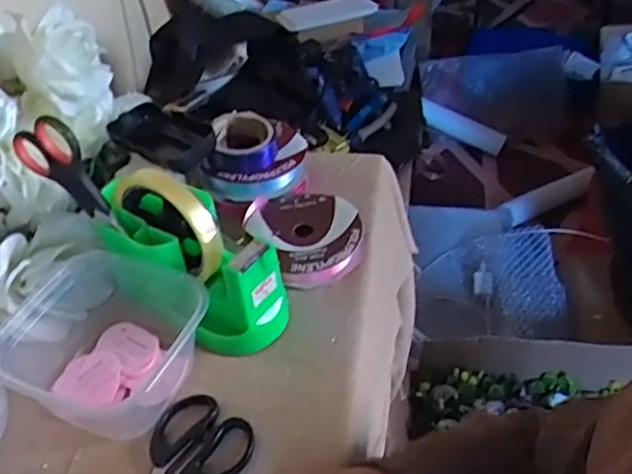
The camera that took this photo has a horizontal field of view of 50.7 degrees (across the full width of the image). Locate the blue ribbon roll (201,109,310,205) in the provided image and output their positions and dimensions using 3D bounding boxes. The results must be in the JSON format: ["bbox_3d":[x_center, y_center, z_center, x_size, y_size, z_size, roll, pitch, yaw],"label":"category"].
[{"bbox_3d":[-0.052,-0.072,0.586,0.082,0.051,0.075,-2,41,2],"label":"blue ribbon roll"}]

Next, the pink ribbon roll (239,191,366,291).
[{"bbox_3d":[-0.005,-0.005,0.542,0.084,0.024,0.098,-25,45,-23],"label":"pink ribbon roll"}]

